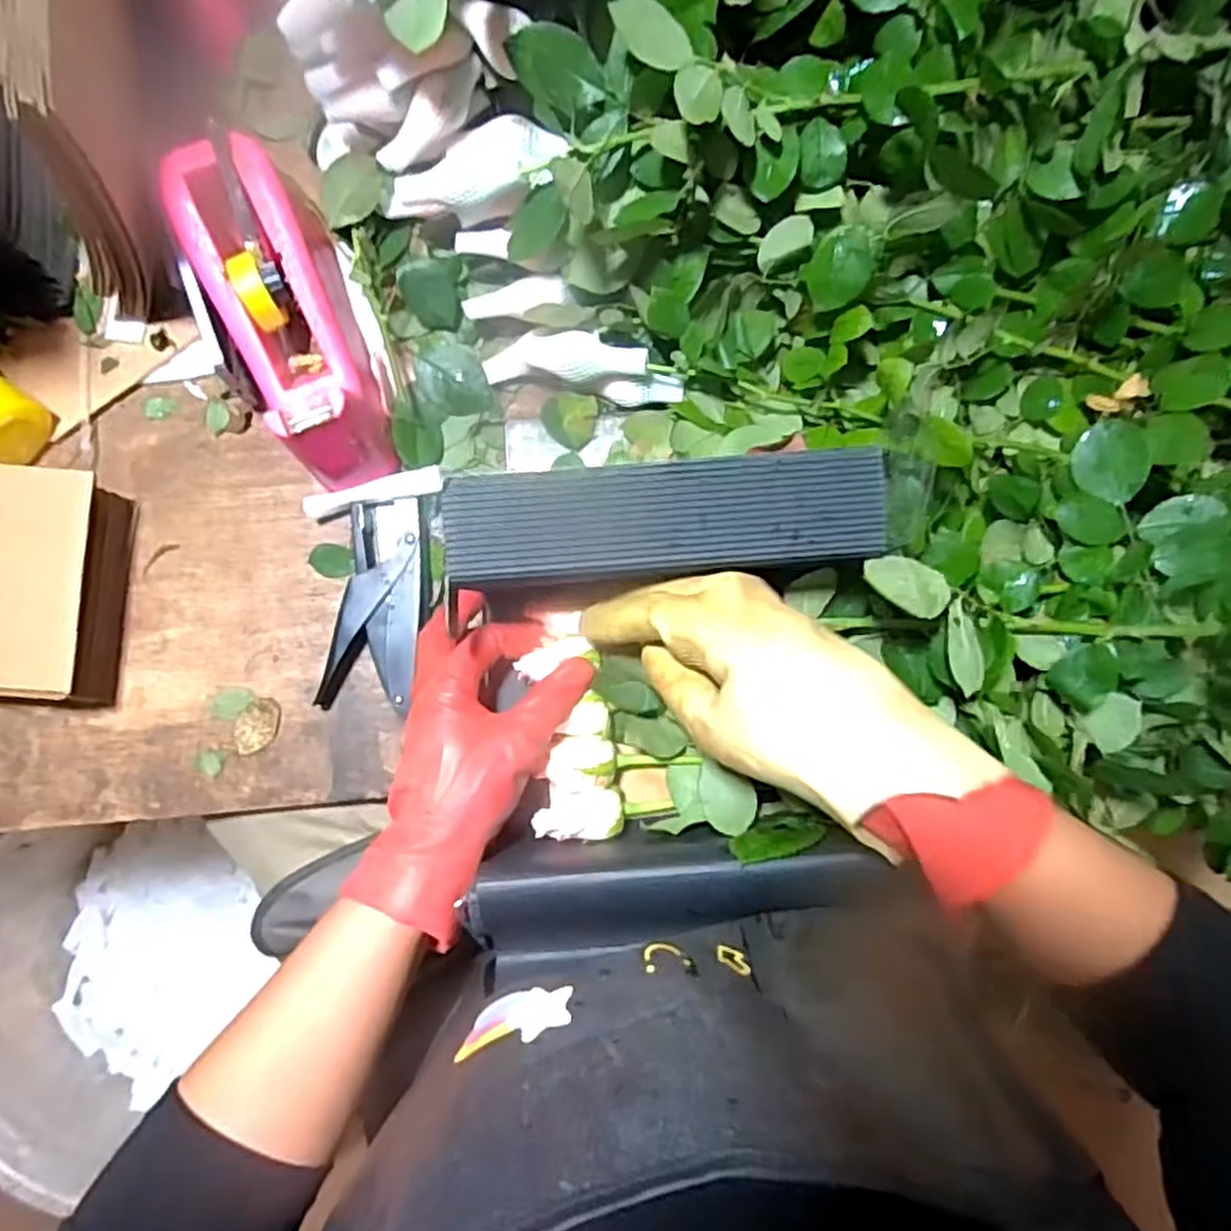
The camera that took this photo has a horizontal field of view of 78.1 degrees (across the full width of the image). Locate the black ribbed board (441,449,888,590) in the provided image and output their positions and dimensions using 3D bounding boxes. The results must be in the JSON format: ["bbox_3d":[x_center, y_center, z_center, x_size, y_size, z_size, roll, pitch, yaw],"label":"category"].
[{"bbox_3d":[0.025,-0.044,0.366,0.207,0.010,0.058,-4,103,-2],"label":"black ribbed board"}]

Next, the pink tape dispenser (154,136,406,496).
[{"bbox_3d":[-0.209,-0.186,0.483,0.079,0.107,0.209,-23,100,-3],"label":"pink tape dispenser"}]

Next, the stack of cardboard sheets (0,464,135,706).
[{"bbox_3d":[-0.381,-0.020,0.497,0.094,0.063,0.142,5,87,-2],"label":"stack of cardboard sheets"}]

